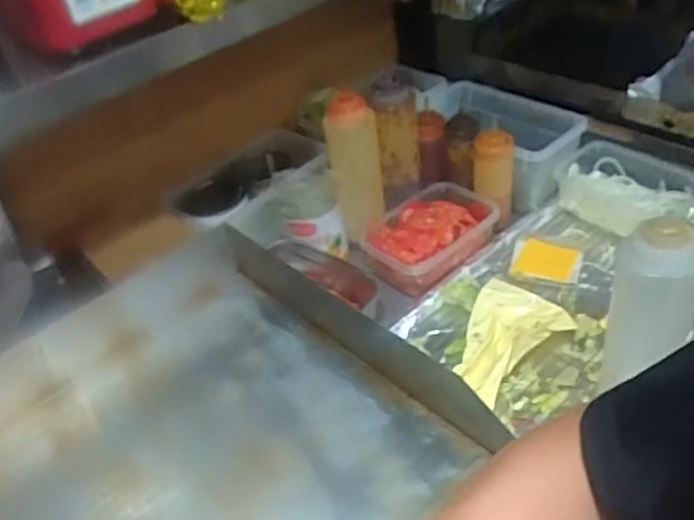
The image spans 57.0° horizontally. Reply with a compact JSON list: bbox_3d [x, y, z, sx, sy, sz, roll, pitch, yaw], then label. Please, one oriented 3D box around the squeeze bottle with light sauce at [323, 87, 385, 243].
[{"bbox_3d":[0.013,-0.135,0.931,0.072,0.221,0.057,-6,39,2],"label":"squeeze bottle with light sauce"}]

